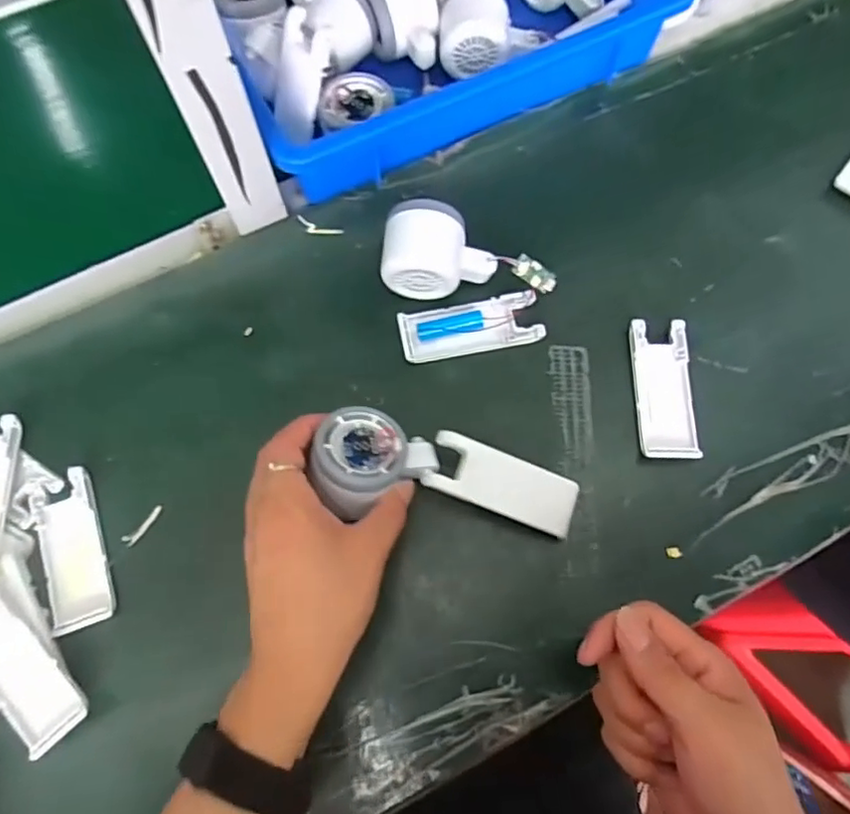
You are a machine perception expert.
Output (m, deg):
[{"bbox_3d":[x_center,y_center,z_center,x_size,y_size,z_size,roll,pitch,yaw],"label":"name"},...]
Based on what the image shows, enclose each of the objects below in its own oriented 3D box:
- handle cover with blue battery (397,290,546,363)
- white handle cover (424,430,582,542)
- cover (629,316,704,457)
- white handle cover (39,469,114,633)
[{"bbox_3d":[0.033,-0.059,0.454,0.102,0.014,0.040,-10,69,-4],"label":"handle cover with blue battery"},{"bbox_3d":[0.051,0.051,0.399,0.100,0.007,0.038,22,88,-4],"label":"white handle cover"},{"bbox_3d":[0.170,-0.013,0.436,0.040,0.013,0.101,1,69,0],"label":"cover"},{"bbox_3d":[-0.233,0.094,0.404,0.038,0.010,0.101,-18,70,-7],"label":"white handle cover"}]

